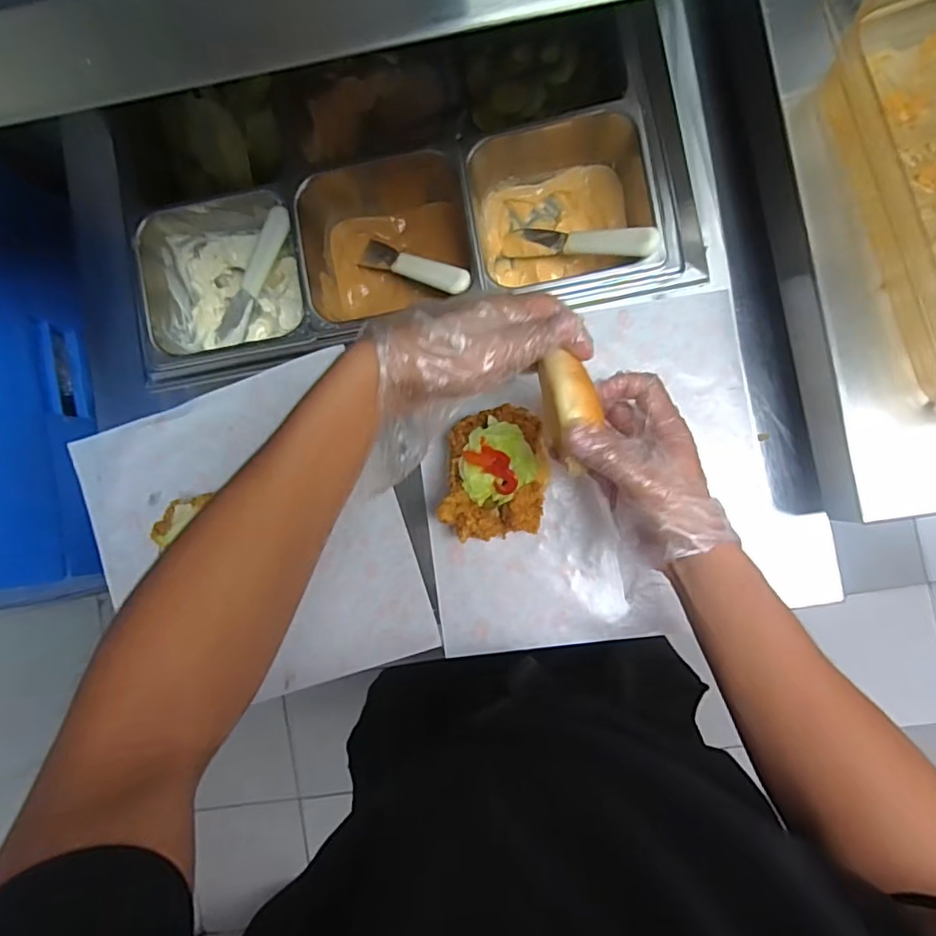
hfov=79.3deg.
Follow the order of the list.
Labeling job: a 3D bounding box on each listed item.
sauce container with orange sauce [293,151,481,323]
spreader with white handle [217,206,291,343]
[{"bbox_3d":[-0.077,-0.221,0.574,0.167,0.110,0.167,0,88,6],"label":"sauce container with orange sauce"},{"bbox_3d":[-0.222,-0.196,0.587,0.032,0.014,0.166,45,122,5],"label":"spreader with white handle"}]

